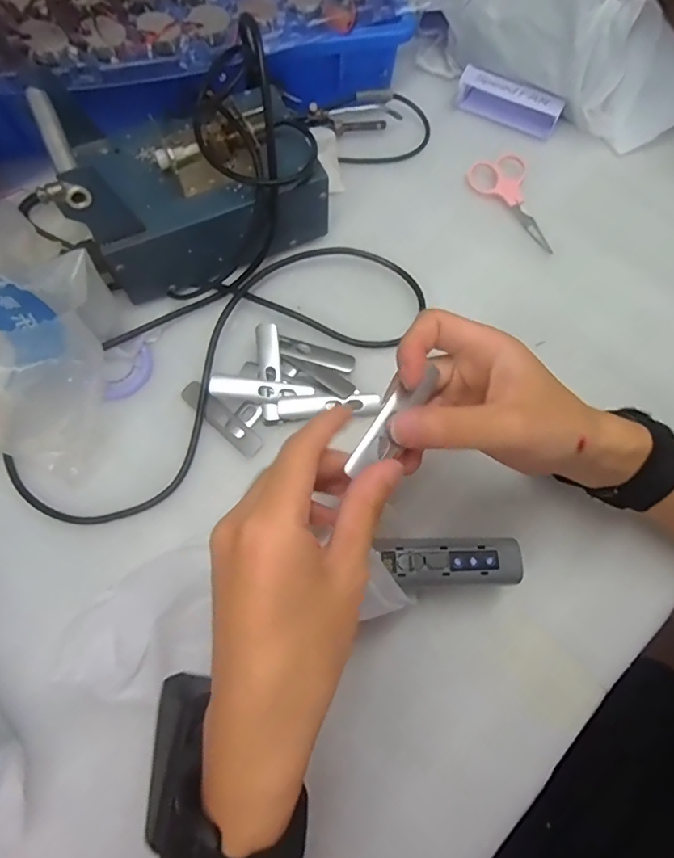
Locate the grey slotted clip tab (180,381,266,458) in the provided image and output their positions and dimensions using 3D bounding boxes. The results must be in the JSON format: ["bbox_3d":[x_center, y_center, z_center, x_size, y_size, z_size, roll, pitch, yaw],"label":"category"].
[{"bbox_3d":[-0.089,-0.009,0.393,0.079,0.008,0.018,42,74,11],"label":"grey slotted clip tab"}]

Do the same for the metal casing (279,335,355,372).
[{"bbox_3d":[-0.016,-0.061,0.408,0.062,0.006,0.018,16,71,3],"label":"metal casing"}]

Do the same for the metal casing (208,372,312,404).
[{"bbox_3d":[-0.058,-0.030,0.388,0.078,0.012,0.017,5,71,-1],"label":"metal casing"}]

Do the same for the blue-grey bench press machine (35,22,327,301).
[{"bbox_3d":[-0.110,-0.202,0.383,0.186,0.136,0.128,-21,73,-9],"label":"blue-grey bench press machine"}]

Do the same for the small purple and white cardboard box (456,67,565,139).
[{"bbox_3d":[0.167,-0.319,0.494,0.100,0.025,0.029,28,72,7],"label":"small purple and white cardboard box"}]

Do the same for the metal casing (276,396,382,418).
[{"bbox_3d":[-0.005,-0.018,0.389,0.079,0.004,0.016,0,71,-2],"label":"metal casing"}]

